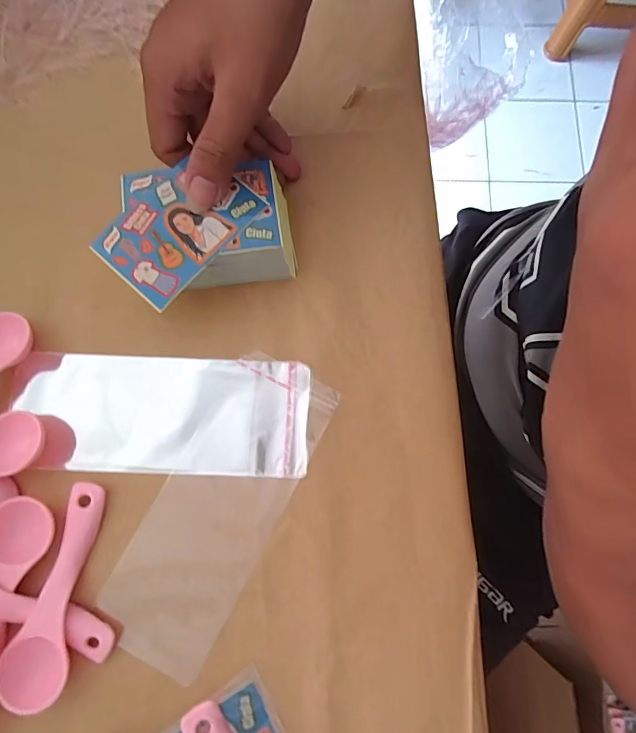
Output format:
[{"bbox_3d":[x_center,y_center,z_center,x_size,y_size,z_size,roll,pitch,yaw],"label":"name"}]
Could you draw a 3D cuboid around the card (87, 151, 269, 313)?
[{"bbox_3d":[-0.081,-0.083,0.244,0.060,0.004,0.089,41,79,7],"label":"card"}]

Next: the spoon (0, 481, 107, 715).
[{"bbox_3d":[-0.144,0.122,0.227,0.033,0.011,0.111,7,77,0],"label":"spoon"}]

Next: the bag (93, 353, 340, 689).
[{"bbox_3d":[-0.056,0.076,0.242,0.069,0.008,0.170,28,78,5],"label":"bag"}]

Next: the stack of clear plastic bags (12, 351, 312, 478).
[{"bbox_3d":[-0.099,0.029,0.258,0.186,0.008,0.071,2,77,3],"label":"stack of clear plastic bags"}]

